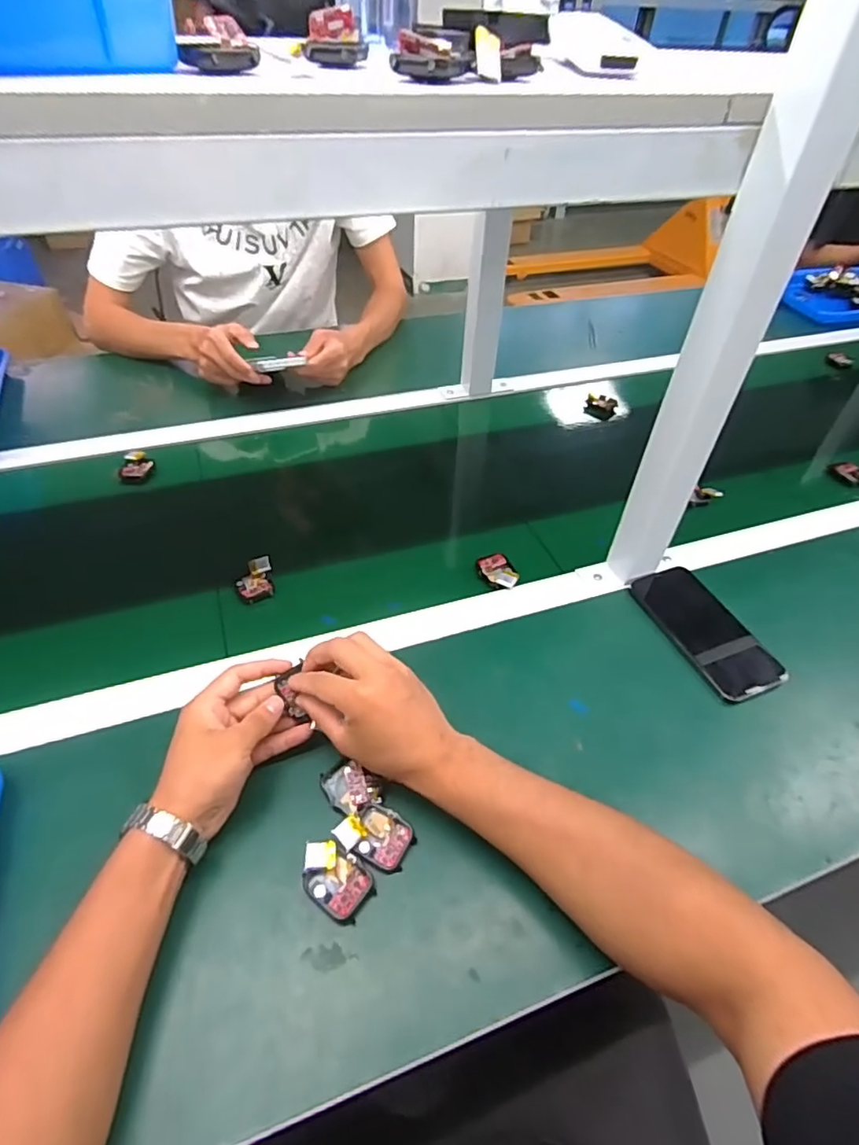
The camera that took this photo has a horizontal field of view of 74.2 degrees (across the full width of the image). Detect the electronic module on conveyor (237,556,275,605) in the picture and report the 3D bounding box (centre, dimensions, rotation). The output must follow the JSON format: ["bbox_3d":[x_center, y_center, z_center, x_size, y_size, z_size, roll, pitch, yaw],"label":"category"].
[{"bbox_3d":[-0.188,0.008,0.612,0.037,0.017,0.049,-10,47,-12],"label":"electronic module on conveyor"}]

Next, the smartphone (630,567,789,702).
[{"bbox_3d":[0.284,0.055,0.585,0.077,0.010,0.161,-17,49,-18],"label":"smartphone"}]

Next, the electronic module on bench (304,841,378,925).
[{"bbox_3d":[-0.069,0.220,0.410,0.055,0.016,0.037,30,52,24],"label":"electronic module on bench"}]

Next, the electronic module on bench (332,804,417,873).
[{"bbox_3d":[-0.040,0.197,0.429,0.055,0.013,0.038,17,48,13],"label":"electronic module on bench"}]

